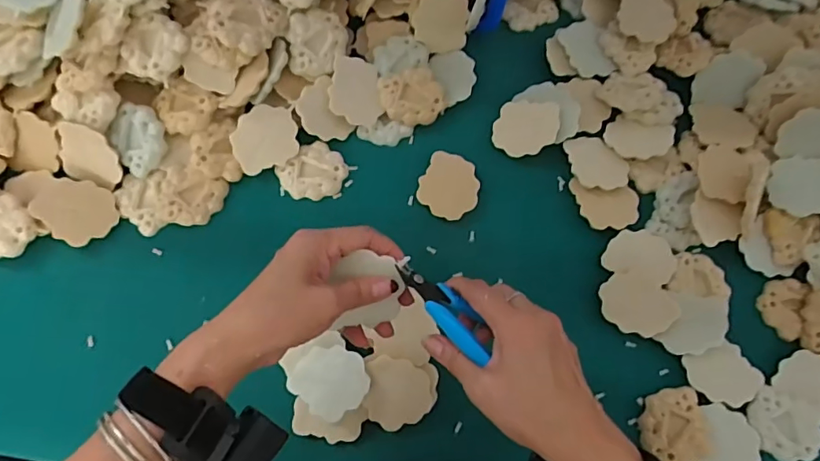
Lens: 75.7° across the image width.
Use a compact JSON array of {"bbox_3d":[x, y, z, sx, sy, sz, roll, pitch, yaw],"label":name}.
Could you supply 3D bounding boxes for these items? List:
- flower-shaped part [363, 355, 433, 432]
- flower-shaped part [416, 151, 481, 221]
[{"bbox_3d":[-0.010,0.139,0.450,0.055,0.004,0.059,3,86,0],"label":"flower-shaped part"},{"bbox_3d":[0.039,-0.043,0.511,0.056,0.009,0.062,18,75,2],"label":"flower-shaped part"}]

